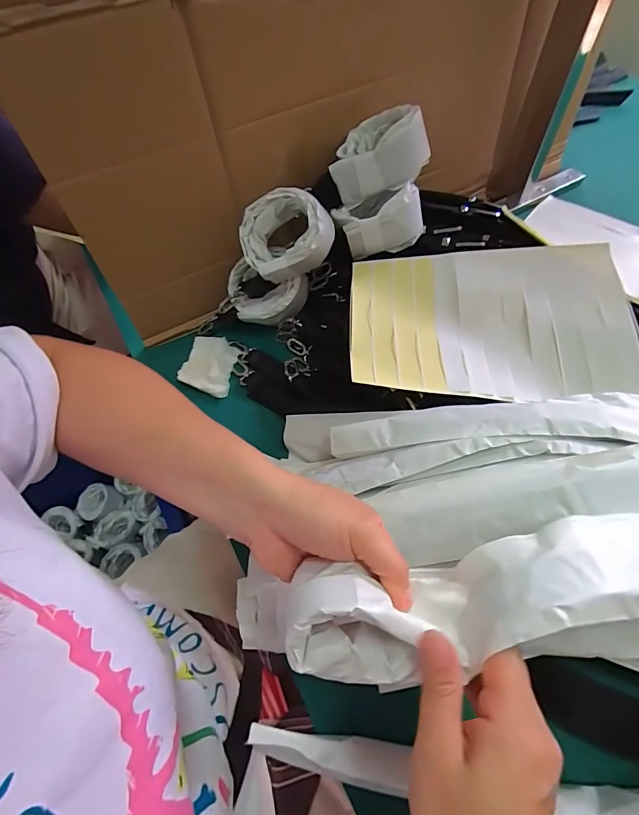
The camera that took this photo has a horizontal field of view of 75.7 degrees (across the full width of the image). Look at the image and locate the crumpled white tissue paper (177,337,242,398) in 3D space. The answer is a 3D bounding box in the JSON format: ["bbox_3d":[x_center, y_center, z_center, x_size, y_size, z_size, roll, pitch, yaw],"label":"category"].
[{"bbox_3d":[-0.134,-0.055,0.502,0.065,0.011,0.086,11,60,8],"label":"crumpled white tissue paper"}]

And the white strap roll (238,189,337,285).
[{"bbox_3d":[-0.035,-0.193,0.463,0.101,0.054,0.083,-17,99,21],"label":"white strap roll"}]

